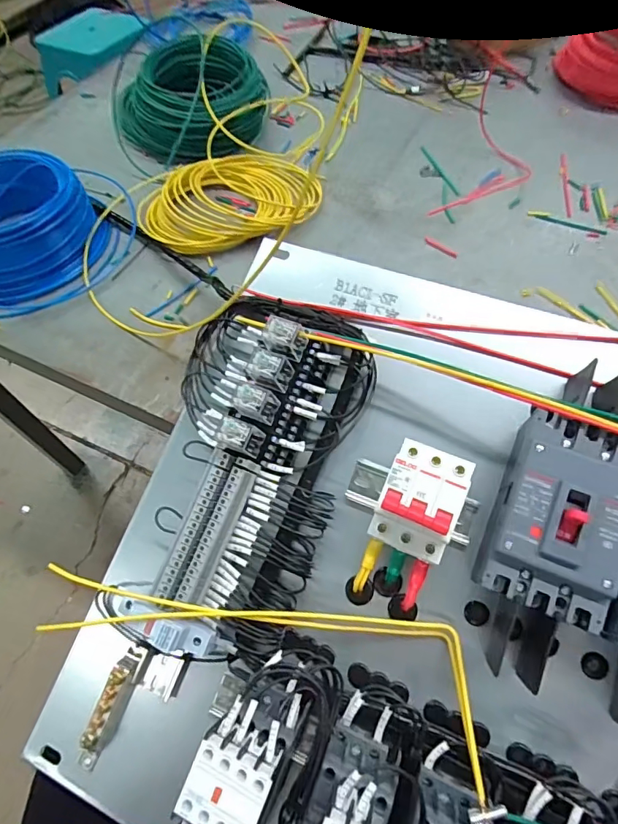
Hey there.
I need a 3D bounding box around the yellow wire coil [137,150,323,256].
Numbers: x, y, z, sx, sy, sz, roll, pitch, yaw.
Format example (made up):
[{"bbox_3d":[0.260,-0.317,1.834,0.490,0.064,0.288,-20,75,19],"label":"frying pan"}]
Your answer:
[{"bbox_3d":[-0.098,-0.280,0.609,0.224,0.040,0.160,-34,63,-15],"label":"yellow wire coil"}]

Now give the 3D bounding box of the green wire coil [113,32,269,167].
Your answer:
[{"bbox_3d":[-0.175,-0.451,0.703,0.186,0.106,0.167,19,63,14],"label":"green wire coil"}]

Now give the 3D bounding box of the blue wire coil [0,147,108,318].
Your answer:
[{"bbox_3d":[-0.346,-0.211,0.558,0.194,0.076,0.197,-5,60,1],"label":"blue wire coil"}]

